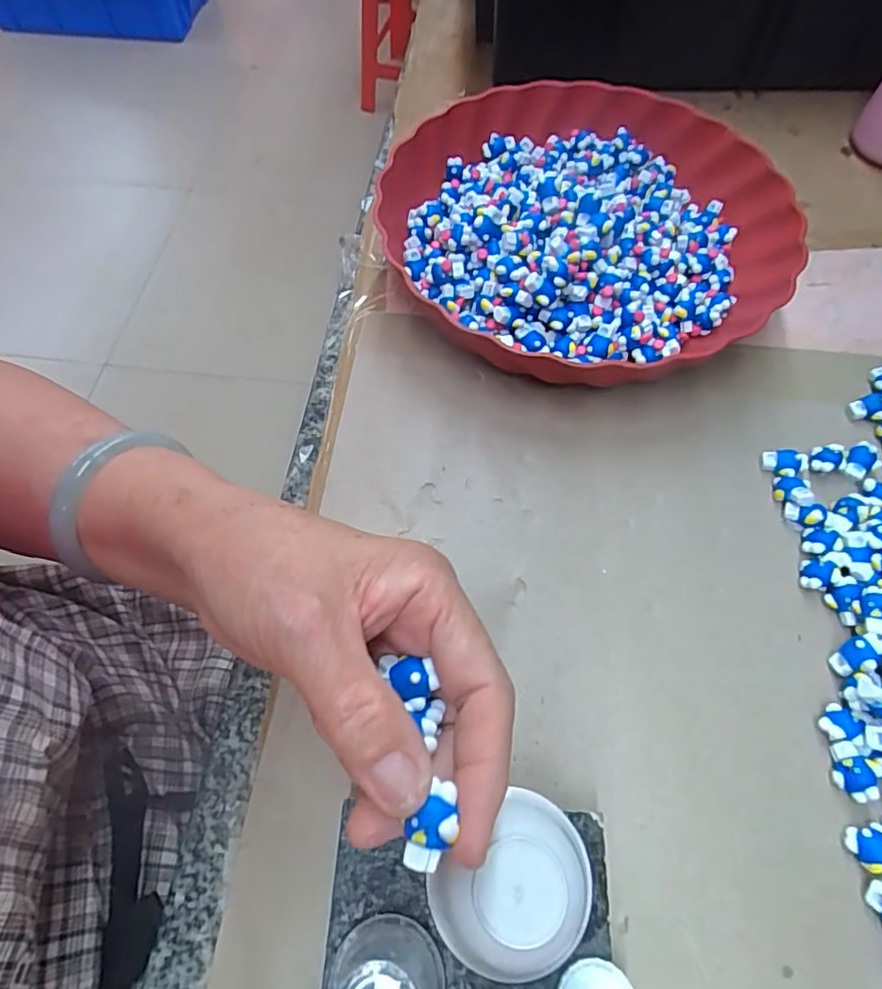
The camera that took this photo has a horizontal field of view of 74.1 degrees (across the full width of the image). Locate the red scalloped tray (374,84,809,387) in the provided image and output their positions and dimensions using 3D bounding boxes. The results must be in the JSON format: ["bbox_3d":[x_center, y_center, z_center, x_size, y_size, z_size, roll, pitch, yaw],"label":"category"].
[{"bbox_3d":[0.089,-0.164,0.366,0.239,0.049,0.243,-22,64,-12],"label":"red scalloped tray"}]

